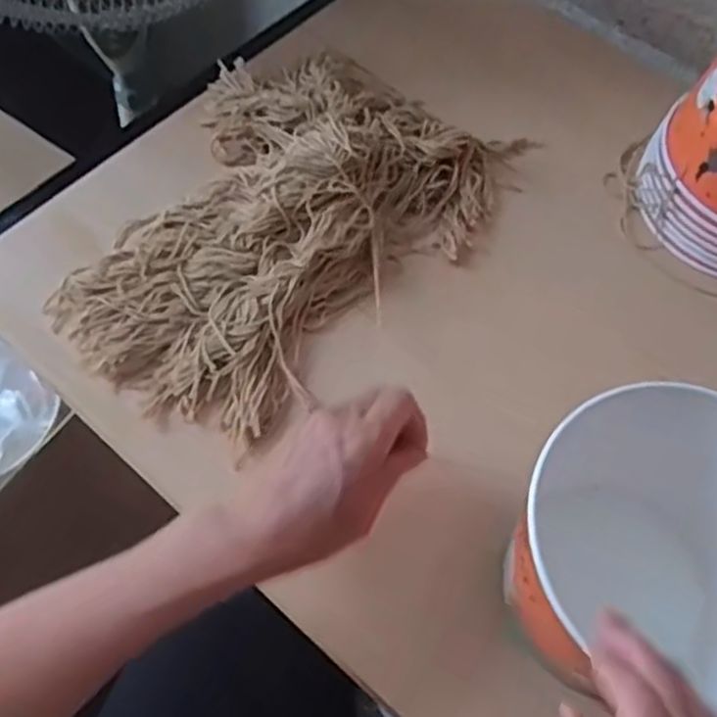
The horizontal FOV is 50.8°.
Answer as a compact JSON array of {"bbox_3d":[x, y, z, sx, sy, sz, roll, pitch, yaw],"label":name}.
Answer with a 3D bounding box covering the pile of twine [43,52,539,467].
[{"bbox_3d":[-0.070,-0.119,0.585,0.248,0.050,0.349,39,67,15],"label":"pile of twine"}]

